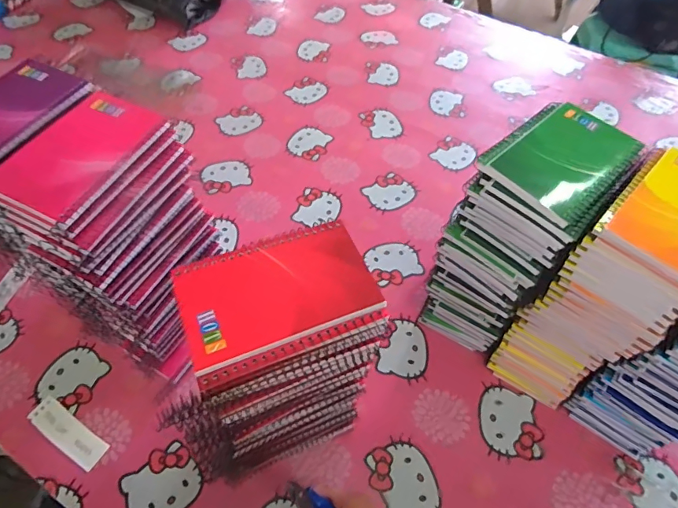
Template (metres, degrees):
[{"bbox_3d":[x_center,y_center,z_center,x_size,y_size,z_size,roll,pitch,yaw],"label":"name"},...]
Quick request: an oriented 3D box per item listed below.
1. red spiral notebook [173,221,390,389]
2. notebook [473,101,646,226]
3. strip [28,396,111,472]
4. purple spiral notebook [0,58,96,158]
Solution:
[{"bbox_3d":[-0.042,0.026,0.310,0.128,0.012,0.088,-19,58,-15],"label":"red spiral notebook"},{"bbox_3d":[0.196,-0.088,0.396,0.131,0.012,0.090,-37,64,-25],"label":"notebook"},{"bbox_3d":[-0.316,0.207,0.518,0.106,0.004,0.034,29,60,16],"label":"strip"},{"bbox_3d":[-0.299,-0.128,0.399,0.084,0.010,0.132,26,58,15],"label":"purple spiral notebook"}]

